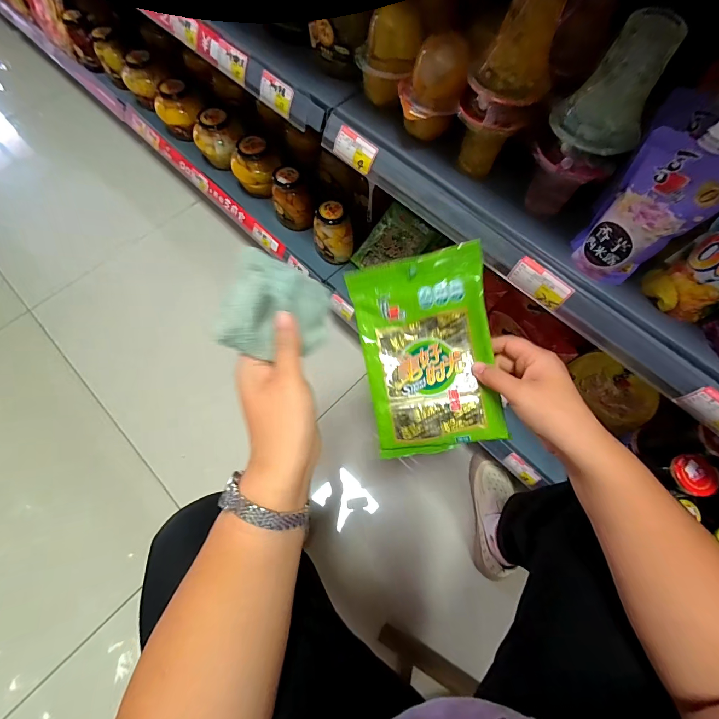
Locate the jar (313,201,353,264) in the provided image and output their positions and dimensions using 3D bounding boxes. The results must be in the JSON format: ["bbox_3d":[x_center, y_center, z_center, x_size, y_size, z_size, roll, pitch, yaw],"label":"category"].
[{"bbox_3d":[-0.058,-0.291,0.823,0.090,0.112,0.076,40,73,13],"label":"jar"}]

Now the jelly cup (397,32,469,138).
[{"bbox_3d":[0.087,-0.332,0.440,0.076,0.093,0.069,11,68,3],"label":"jelly cup"}]

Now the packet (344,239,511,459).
[{"bbox_3d":[0.071,-0.005,0.377,0.135,0.013,0.205,-10,91,14],"label":"packet"}]

